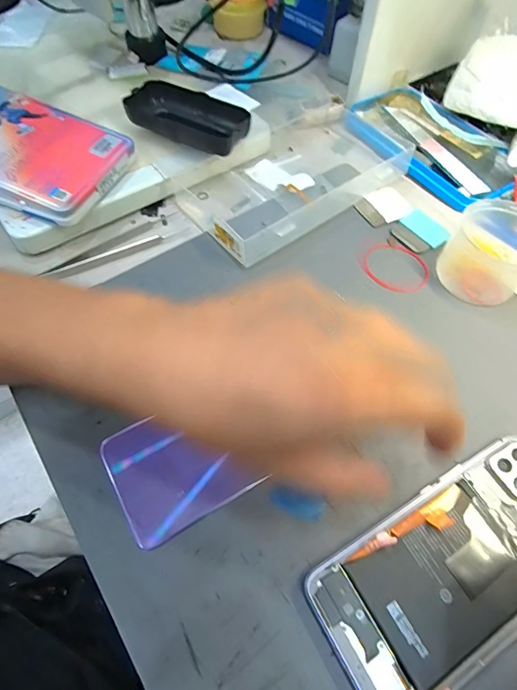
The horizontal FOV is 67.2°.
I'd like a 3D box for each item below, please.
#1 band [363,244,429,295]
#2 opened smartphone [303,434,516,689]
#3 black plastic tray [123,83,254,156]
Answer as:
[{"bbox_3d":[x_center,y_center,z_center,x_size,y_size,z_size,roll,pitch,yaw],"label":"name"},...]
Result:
[{"bbox_3d":[0.113,-0.064,0.317,0.052,0.004,0.052,1,60,-1],"label":"band"},{"bbox_3d":[0.108,0.114,0.205,0.159,0.012,0.075,-26,64,-15],"label":"opened smartphone"},{"bbox_3d":[-0.061,-0.206,0.355,0.111,0.029,0.053,23,62,11],"label":"black plastic tray"}]

